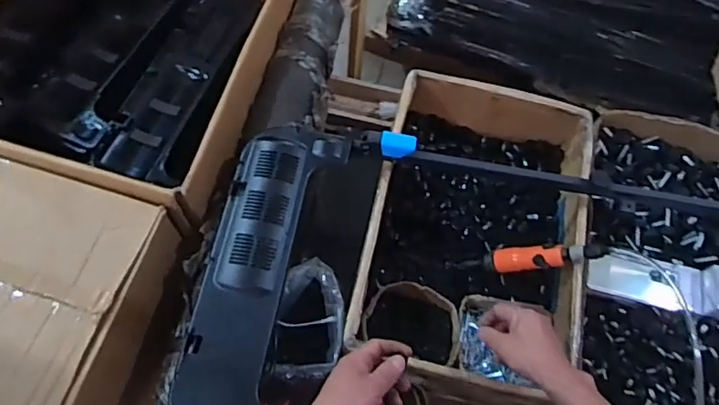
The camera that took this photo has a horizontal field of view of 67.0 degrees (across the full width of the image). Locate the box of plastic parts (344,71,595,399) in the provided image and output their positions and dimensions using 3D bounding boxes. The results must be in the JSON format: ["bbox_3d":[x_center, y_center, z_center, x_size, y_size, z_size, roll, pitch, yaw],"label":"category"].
[{"bbox_3d":[0.196,0.038,0.956,0.340,0.167,0.501,12,66,2],"label":"box of plastic parts"}]

